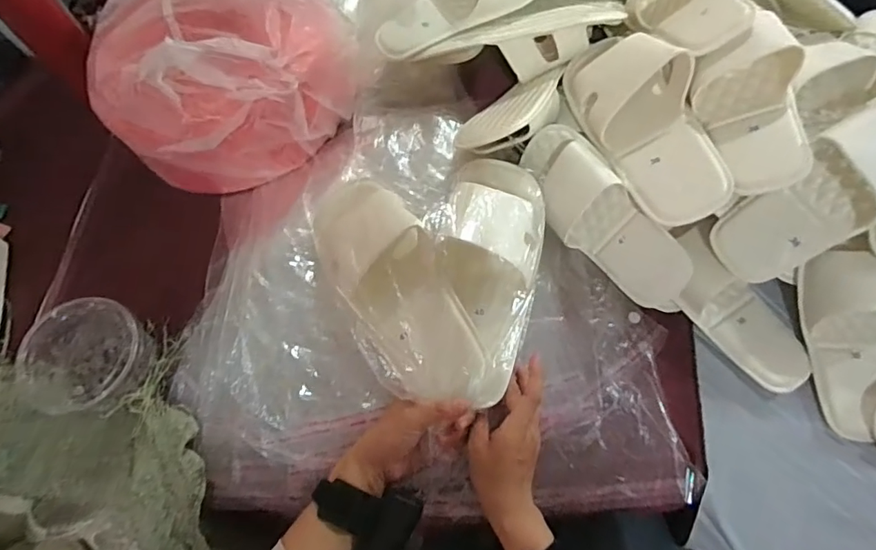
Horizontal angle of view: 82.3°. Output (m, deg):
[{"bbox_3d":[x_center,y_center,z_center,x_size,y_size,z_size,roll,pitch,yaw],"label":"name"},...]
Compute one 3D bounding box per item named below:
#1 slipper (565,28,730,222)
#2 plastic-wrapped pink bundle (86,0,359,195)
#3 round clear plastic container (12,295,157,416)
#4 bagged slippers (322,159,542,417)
[{"bbox_3d":[0.234,-0.176,0.570,0.123,0.078,0.262,-25,64,13],"label":"slipper"},{"bbox_3d":[-0.273,-0.267,0.616,0.307,0.183,0.291,30,71,14],"label":"plastic-wrapped pink bundle"},{"bbox_3d":[-0.362,0.088,0.520,0.114,0.067,0.115,-1,66,2],"label":"round clear plastic container"},{"bbox_3d":[0.002,-0.003,0.515,0.237,0.061,0.252,-1,66,2],"label":"bagged slippers"}]

